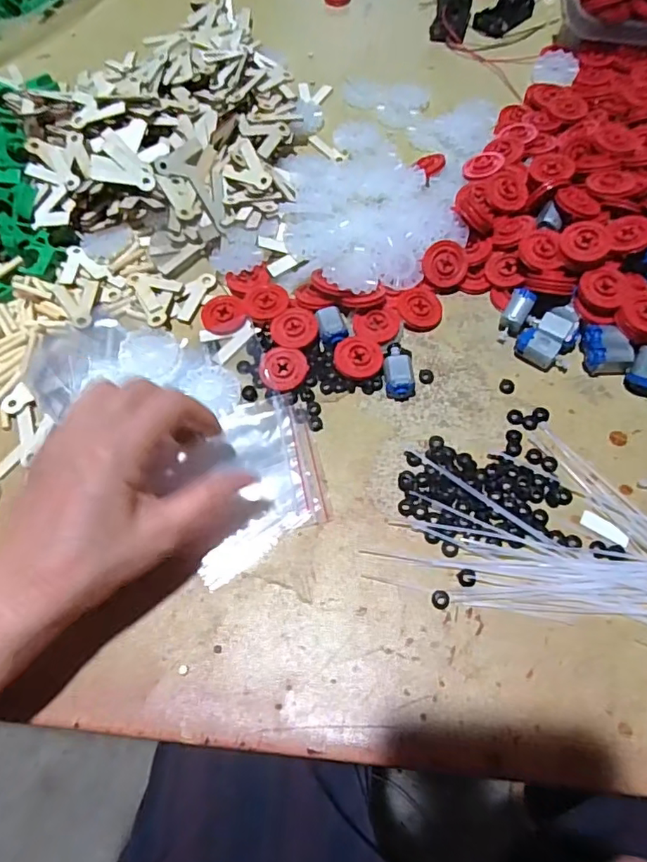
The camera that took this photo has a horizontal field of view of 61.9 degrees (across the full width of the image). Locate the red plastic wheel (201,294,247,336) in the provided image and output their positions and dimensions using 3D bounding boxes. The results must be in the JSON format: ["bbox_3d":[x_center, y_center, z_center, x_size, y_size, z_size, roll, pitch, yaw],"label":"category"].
[{"bbox_3d":[-0.073,-0.085,0.393,0.031,0.004,0.031,-1,81,5],"label":"red plastic wheel"}]

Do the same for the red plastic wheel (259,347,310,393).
[{"bbox_3d":[-0.027,-0.041,0.366,0.031,0.010,0.030,-1,64,1],"label":"red plastic wheel"}]

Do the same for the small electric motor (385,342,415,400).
[{"bbox_3d":[0.051,-0.042,0.364,0.020,0.015,0.041,-1,64,1],"label":"small electric motor"}]

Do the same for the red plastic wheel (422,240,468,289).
[{"bbox_3d":[0.089,-0.122,0.395,0.032,0.005,0.034,0,93,8],"label":"red plastic wheel"}]

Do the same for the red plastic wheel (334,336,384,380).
[{"bbox_3d":[0.024,-0.051,0.366,0.032,0.009,0.031,-1,64,1],"label":"red plastic wheel"}]

